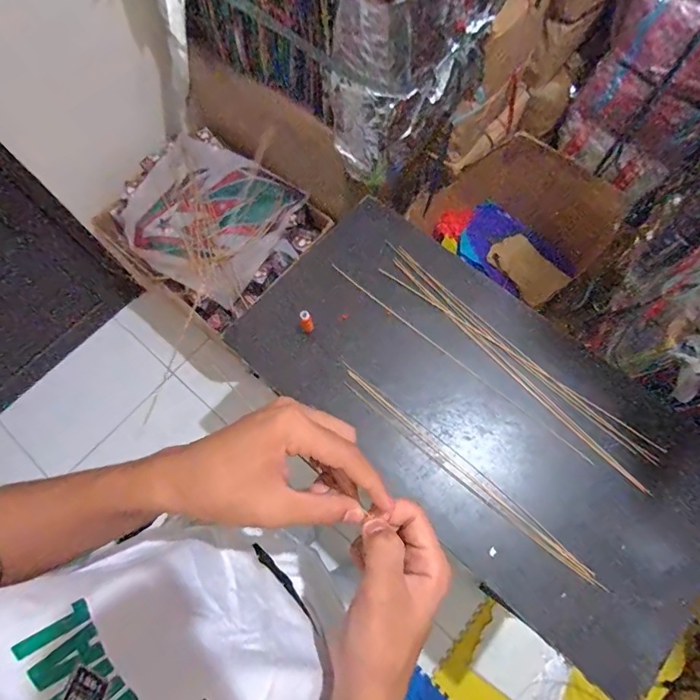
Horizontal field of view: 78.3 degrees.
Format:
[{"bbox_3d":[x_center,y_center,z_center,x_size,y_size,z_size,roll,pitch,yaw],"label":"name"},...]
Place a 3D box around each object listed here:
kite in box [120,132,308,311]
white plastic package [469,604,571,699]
[{"bbox_3d":[-0.390,-0.358,1.150,0.420,0.081,0.370,29,73,12],"label":"kite in box"},{"bbox_3d":[0.461,0.838,1.151,0.219,0.023,0.177,25,73,26],"label":"white plastic package"}]

